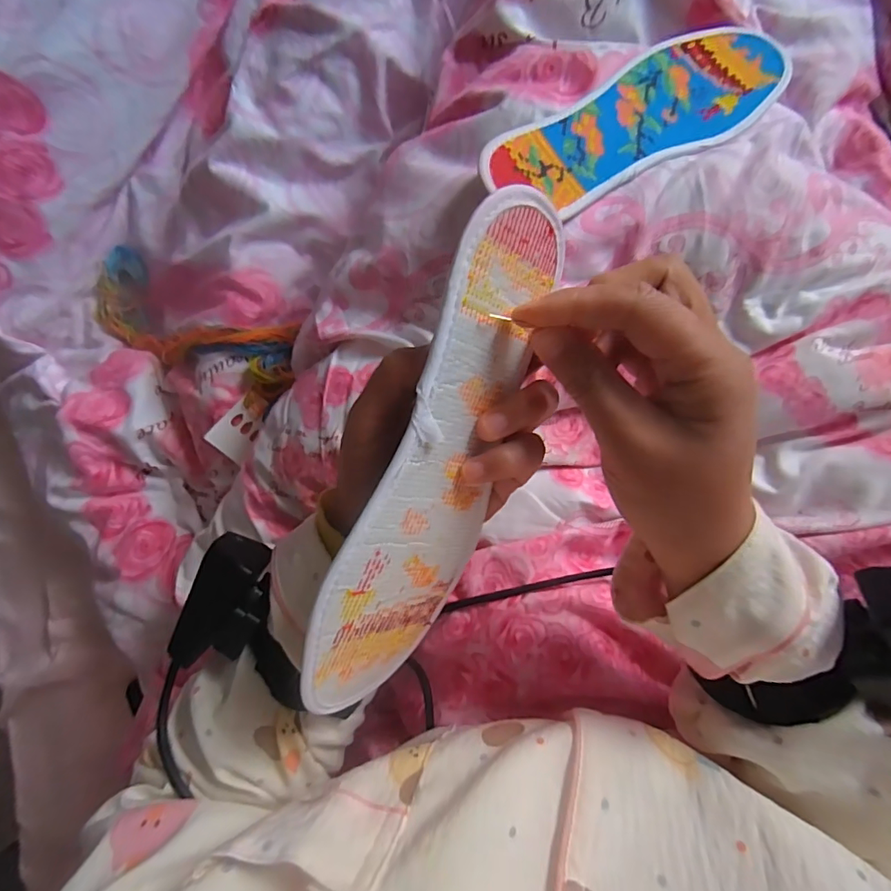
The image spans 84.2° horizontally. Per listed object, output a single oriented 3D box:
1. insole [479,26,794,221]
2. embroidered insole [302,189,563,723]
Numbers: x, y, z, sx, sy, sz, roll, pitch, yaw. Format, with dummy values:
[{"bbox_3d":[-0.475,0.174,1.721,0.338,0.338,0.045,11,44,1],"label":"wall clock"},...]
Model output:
[{"bbox_3d":[0.124,-0.211,0.312,0.239,0.012,0.076,-33,83,-14],"label":"insole"},{"bbox_3d":[-0.002,0.016,0.218,0.008,0.074,0.236,31,103,43],"label":"embroidered insole"}]

